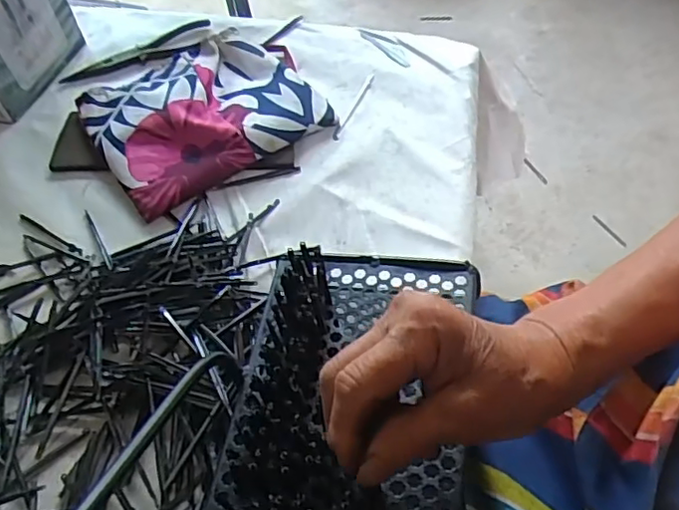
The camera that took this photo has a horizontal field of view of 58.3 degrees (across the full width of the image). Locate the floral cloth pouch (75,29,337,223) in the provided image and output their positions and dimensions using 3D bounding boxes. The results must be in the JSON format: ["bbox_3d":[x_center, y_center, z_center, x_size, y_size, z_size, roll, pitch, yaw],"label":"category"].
[{"bbox_3d":[-0.144,-0.164,0.659,0.243,0.042,0.206,-30,55,-18],"label":"floral cloth pouch"}]

